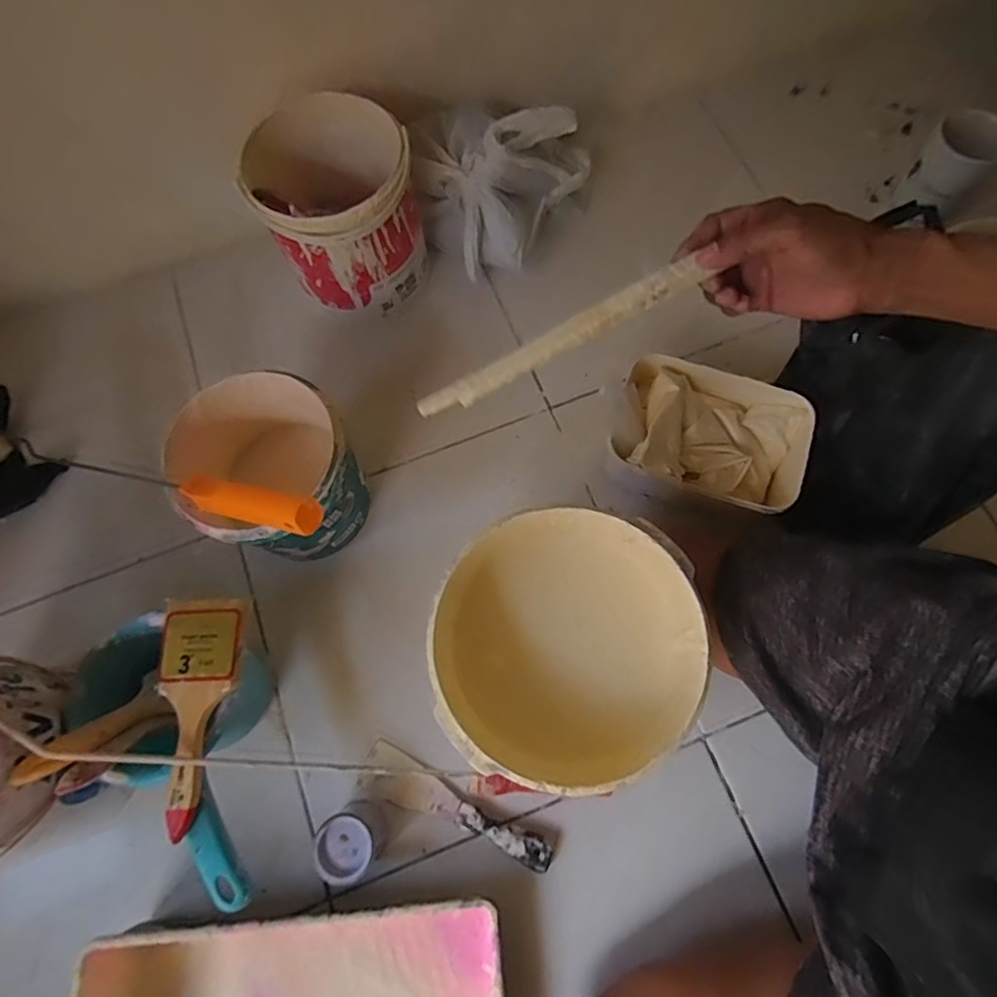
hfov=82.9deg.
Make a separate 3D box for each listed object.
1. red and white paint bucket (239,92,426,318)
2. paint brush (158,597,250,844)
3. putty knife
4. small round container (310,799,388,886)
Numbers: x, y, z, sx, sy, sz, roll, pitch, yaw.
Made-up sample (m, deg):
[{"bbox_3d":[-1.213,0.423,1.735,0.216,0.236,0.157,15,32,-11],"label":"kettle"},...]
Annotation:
[{"bbox_3d":[-0.187,-0.340,0.671,0.180,0.157,0.184,0,71,1],"label":"red and white paint bucket"},{"bbox_3d":[-0.261,0.179,0.482,0.070,0.010,0.184,-2,71,1],"label":"paint brush"},{"bbox_3d":[-0.044,0.311,0.564,0.204,0.015,0.044,23,73,9],"label":"putty knife"},{"bbox_3d":[-0.139,0.322,0.532,0.054,0.051,0.055,0,71,1],"label":"small round container"}]

